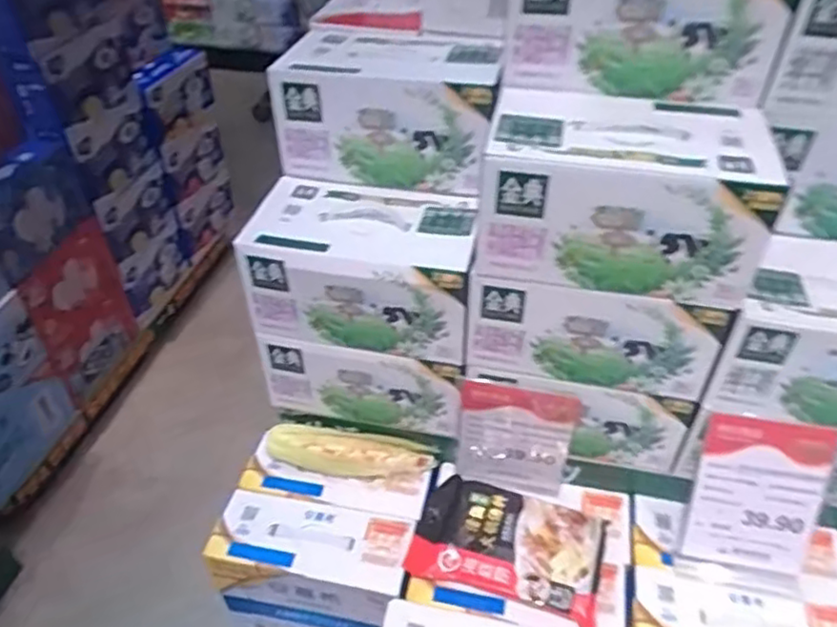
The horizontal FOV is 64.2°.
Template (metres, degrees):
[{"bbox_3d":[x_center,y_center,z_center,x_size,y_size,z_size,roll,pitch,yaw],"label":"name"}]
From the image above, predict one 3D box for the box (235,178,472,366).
[{"bbox_3d":[-0.071,-0.063,0.916,0.297,0.158,0.195,10,40,9],"label":"box"}]

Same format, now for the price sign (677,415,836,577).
[{"bbox_3d":[0.429,0.235,0.849,0.149,0.208,0.010,9,16,10],"label":"price sign"}]

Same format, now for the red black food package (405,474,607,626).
[{"bbox_3d":[0.123,0.306,0.902,0.245,0.043,0.166,14,41,13],"label":"red black food package"}]

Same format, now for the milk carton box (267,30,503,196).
[{"bbox_3d":[-0.039,-0.311,0.986,0.300,0.157,0.230,11,40,10],"label":"milk carton box"}]

